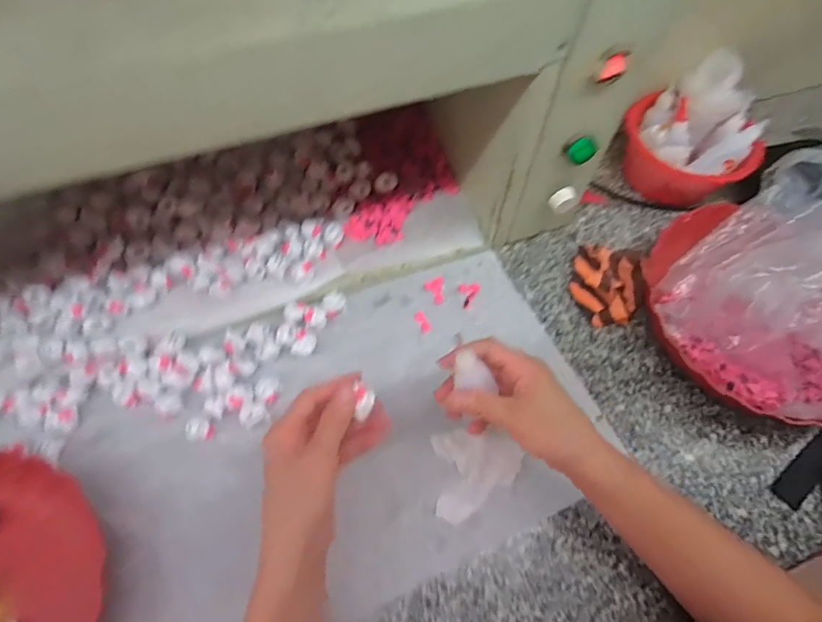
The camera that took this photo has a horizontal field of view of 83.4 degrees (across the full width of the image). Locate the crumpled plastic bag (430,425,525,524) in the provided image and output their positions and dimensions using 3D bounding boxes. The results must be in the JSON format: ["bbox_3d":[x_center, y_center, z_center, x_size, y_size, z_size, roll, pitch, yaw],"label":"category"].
[{"bbox_3d":[0.061,0.145,0.423,0.083,0.010,0.076,-9,63,-7],"label":"crumpled plastic bag"}]

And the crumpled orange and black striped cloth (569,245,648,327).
[{"bbox_3d":[0.221,-0.028,0.515,0.077,0.027,0.095,10,62,3],"label":"crumpled orange and black striped cloth"}]

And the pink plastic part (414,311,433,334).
[{"bbox_3d":[0.013,0.011,0.495,0.014,0.004,0.026,-24,66,-15],"label":"pink plastic part"}]

